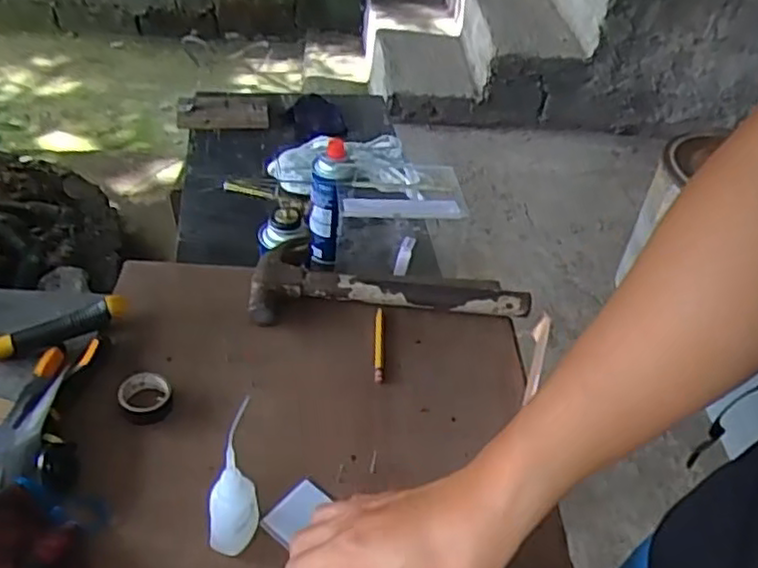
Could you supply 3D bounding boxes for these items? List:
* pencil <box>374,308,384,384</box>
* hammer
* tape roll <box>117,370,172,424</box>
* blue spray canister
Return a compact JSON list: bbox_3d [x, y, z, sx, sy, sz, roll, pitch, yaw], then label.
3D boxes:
[{"bbox_3d":[0.000,0.059,0.710,0.009,0.004,0.099,6,40,-4],"label":"pencil"},{"bbox_3d":[0.007,-0.013,0.755,0.288,0.031,0.118,0,41,-12],"label":"hammer"},{"bbox_3d":[-0.208,0.097,0.616,0.043,0.016,0.051,-8,44,-20],"label":"tape roll"},{"bbox_3d":[-0.080,-0.107,1.052,0.052,0.214,0.048,1,41,-11],"label":"blue spray canister"}]

